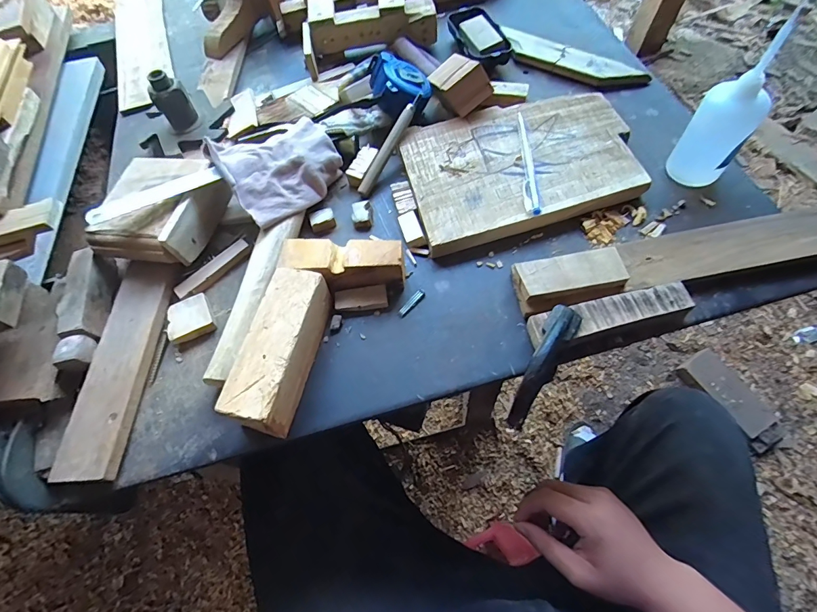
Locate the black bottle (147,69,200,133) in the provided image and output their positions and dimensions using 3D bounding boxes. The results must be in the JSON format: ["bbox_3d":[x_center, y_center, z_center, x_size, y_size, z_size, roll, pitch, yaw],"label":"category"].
[{"bbox_3d":[-0.261,-0.225,0.452,0.034,0.061,0.030,-25,65,-11],"label":"black bottle"}]

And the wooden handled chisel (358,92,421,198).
[{"bbox_3d":[-0.021,-0.168,0.422,0.015,0.008,0.120,27,85,14],"label":"wooden handled chisel"}]

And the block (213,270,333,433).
[{"bbox_3d":[-0.102,0.034,0.324,0.045,0.041,0.124,12,64,8],"label":"block"}]

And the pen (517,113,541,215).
[{"bbox_3d":[0.116,-0.142,0.394,0.013,0.009,0.131,2,63,3],"label":"pen"}]

